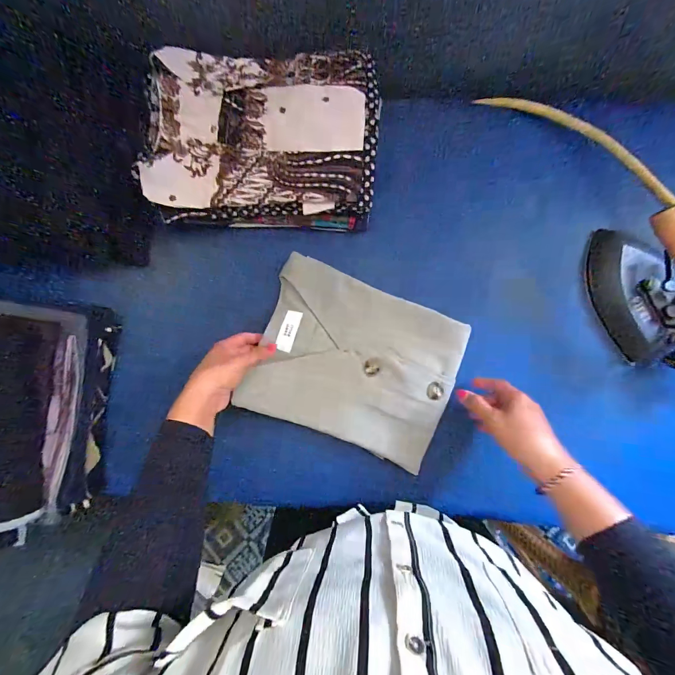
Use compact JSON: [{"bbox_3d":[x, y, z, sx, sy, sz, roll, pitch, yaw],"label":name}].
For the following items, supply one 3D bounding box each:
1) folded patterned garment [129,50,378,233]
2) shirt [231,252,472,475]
[{"bbox_3d":[-0.112,-0.288,0.474,0.334,0.077,0.243,3,83,3],"label":"folded patterned garment"},{"bbox_3d":[0.026,0.034,0.456,0.281,0.048,0.221,21,84,5],"label":"shirt"}]

